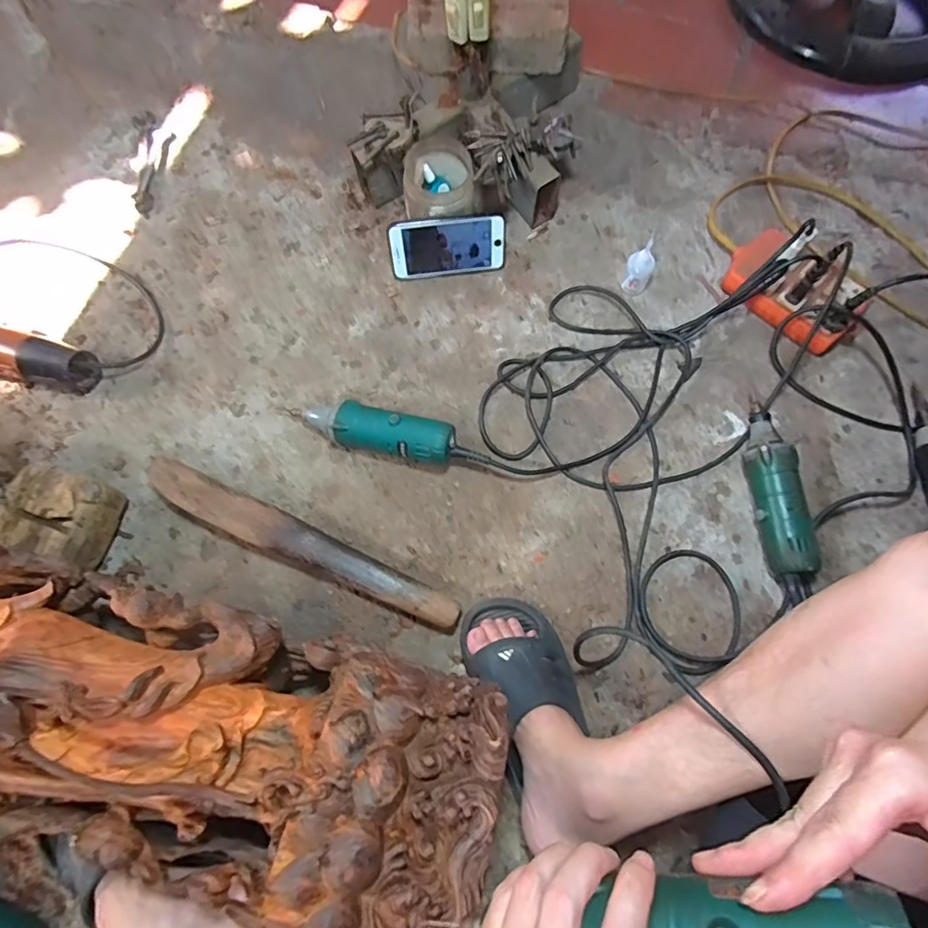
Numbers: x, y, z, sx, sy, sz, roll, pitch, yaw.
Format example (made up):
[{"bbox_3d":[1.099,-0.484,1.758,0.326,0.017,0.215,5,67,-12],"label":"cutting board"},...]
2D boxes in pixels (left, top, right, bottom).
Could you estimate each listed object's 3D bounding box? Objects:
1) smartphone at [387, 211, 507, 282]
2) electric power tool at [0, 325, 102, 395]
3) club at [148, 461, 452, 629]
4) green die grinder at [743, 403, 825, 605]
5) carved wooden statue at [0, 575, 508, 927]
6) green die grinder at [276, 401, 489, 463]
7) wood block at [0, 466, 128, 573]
[{"bbox_3d":[-0.022,-0.303,0.719,0.160,0.088,0.012,-7,52,-3],"label":"smartphone"},{"bbox_3d":[-0.654,-0.158,0.674,0.341,0.056,0.064,13,70,3],"label":"electric power tool"},{"bbox_3d":[-0.190,0.095,0.595,0.393,0.053,0.047,23,71,7],"label":"club"},{"bbox_3d":[0.371,0.033,0.614,0.050,0.053,0.246,-5,70,-4],"label":"green die grinder"},{"bbox_3d":[-0.255,0.220,0.427,0.557,0.144,0.204,15,70,4],"label":"carved wooden statue"},{"bbox_3d":[-0.105,-0.038,0.628,0.269,0.060,0.052,16,70,4],"label":"green die grinder"},{"bbox_3d":[-0.457,0.063,0.586,0.104,0.071,0.105,13,70,3],"label":"wood block"}]

